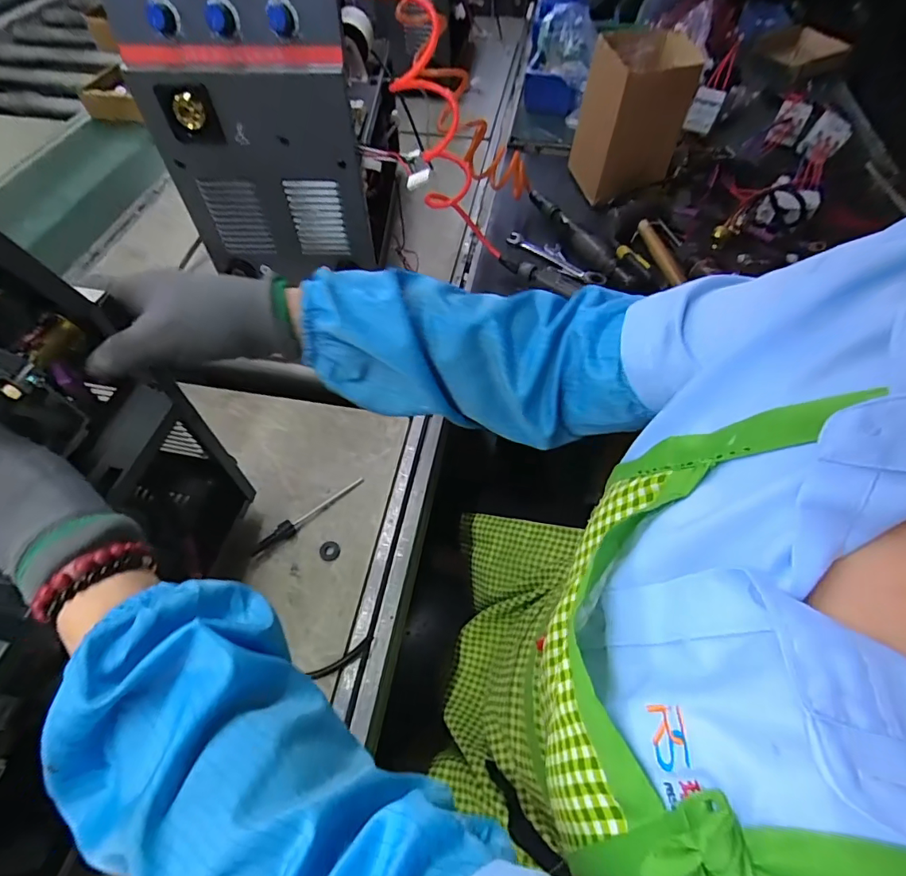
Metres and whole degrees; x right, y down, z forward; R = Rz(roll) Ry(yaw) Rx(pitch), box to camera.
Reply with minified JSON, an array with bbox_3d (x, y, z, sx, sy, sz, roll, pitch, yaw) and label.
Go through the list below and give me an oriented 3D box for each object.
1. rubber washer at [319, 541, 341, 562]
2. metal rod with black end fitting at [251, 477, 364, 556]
[{"bbox_3d":[-0.138,0.127,0.538,0.023,0.006,0.022,0,56,0],"label":"rubber washer"},{"bbox_3d":[-0.166,0.089,0.559,0.145,0.015,0.017,-32,62,-20],"label":"metal rod with black end fitting"}]

